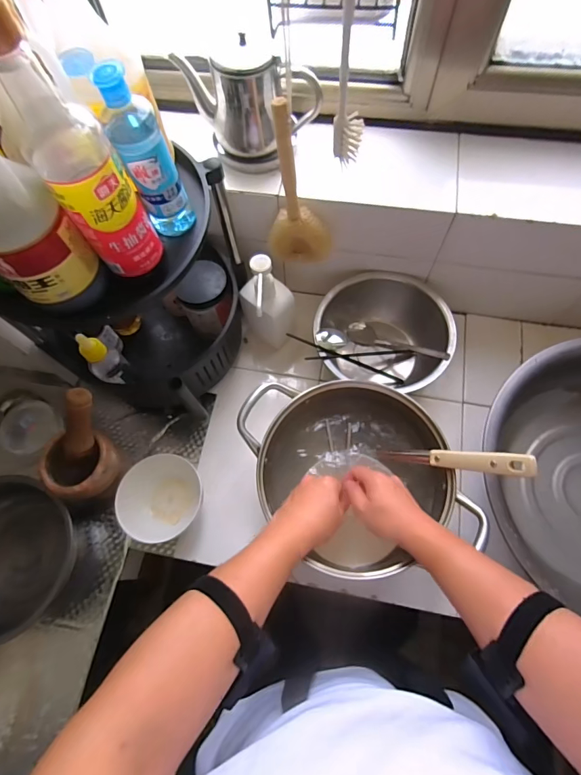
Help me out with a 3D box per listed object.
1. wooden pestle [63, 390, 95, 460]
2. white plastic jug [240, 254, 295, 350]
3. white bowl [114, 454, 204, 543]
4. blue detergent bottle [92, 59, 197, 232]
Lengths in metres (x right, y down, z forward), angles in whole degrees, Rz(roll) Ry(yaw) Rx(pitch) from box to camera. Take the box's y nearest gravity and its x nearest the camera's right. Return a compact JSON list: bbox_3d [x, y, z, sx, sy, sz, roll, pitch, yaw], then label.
[{"bbox_3d":[-0.284,0.051,0.536,0.026,0.115,0.029,27,31,12],"label":"wooden pestle"},{"bbox_3d":[-0.033,-0.130,0.645,0.071,0.191,0.089,-29,70,-9],"label":"white plastic jug"},{"bbox_3d":[-0.200,0.169,0.610,0.101,0.071,0.123,-7,68,0],"label":"white bowl"},{"bbox_3d":[-0.139,-0.221,0.393,0.046,0.168,0.032,-23,69,-7],"label":"blue detergent bottle"}]

